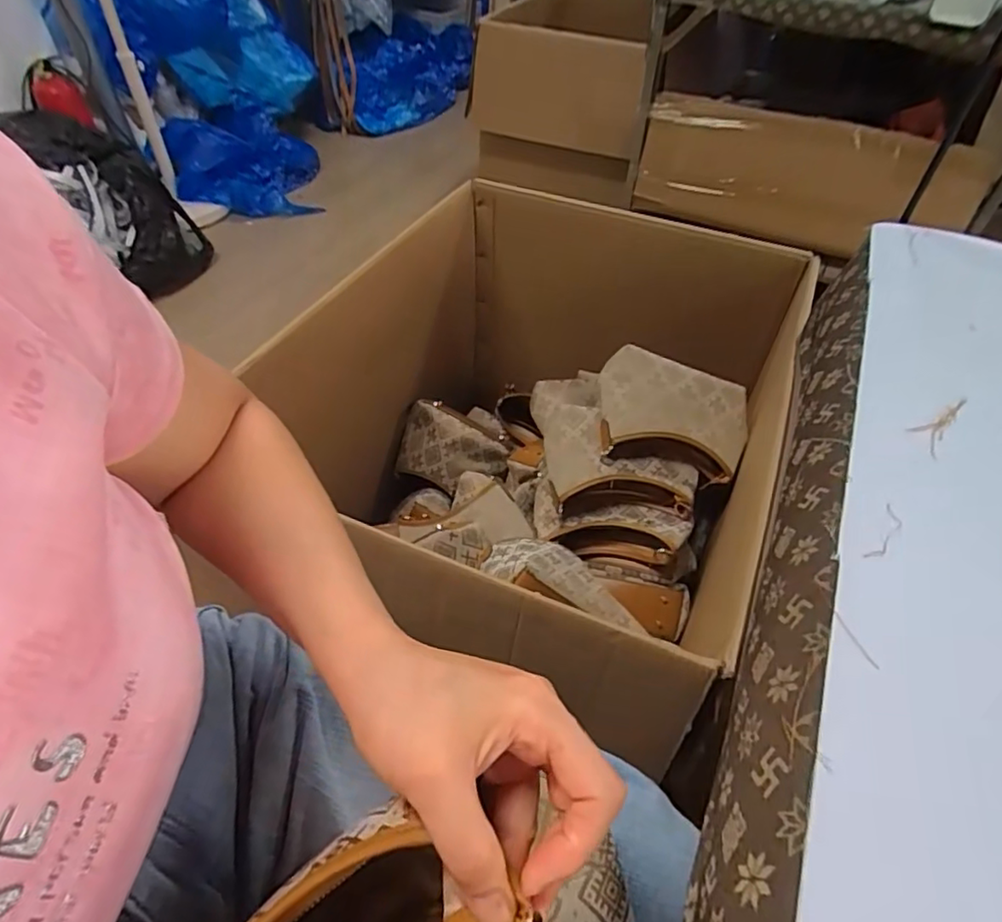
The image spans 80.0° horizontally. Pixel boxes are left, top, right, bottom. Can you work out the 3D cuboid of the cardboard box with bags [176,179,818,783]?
[{"bbox_3d":[0.045,-0.045,0.928,0.616,0.401,0.791,21,51,16],"label":"cardboard box with bags"}]

